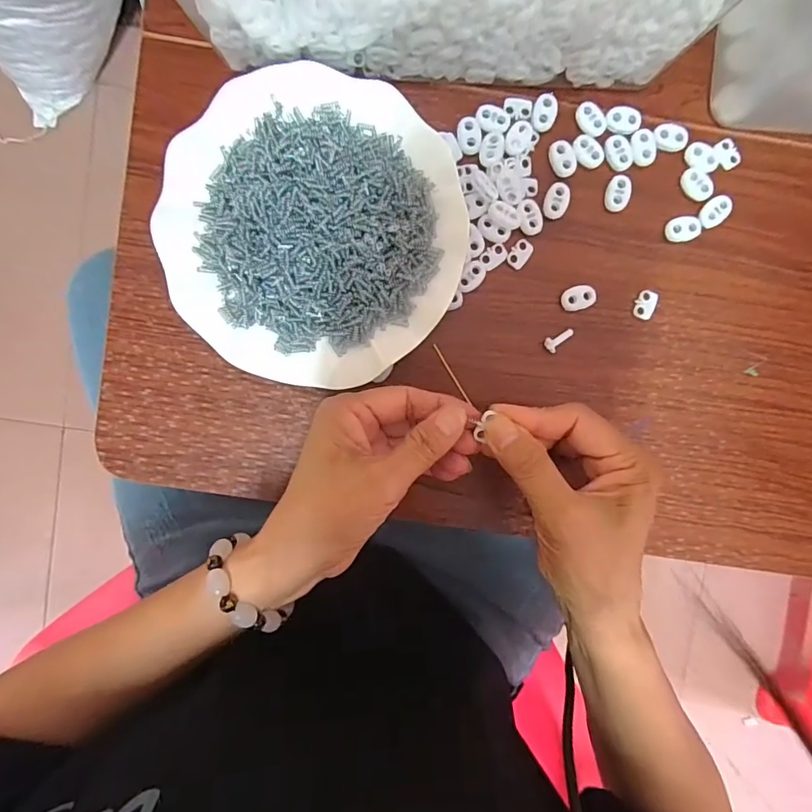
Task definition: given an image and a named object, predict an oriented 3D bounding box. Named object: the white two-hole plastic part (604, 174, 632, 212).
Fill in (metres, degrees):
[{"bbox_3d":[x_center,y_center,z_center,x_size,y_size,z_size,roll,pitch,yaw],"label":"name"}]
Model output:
[{"bbox_3d":[0.139,-0.140,0.306,0.015,0.006,0.023,3,95,-1],"label":"white two-hole plastic part"}]

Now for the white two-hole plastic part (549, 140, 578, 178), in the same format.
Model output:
[{"bbox_3d":[0.103,-0.161,0.303,0.015,0.004,0.023,-24,94,2],"label":"white two-hole plastic part"}]

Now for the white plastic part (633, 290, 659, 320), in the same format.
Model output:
[{"bbox_3d":[0.161,-0.068,0.314,0.013,0.004,0.019,15,94,-2],"label":"white plastic part"}]

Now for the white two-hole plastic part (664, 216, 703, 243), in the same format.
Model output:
[{"bbox_3d":[0.183,-0.117,0.309,0.021,0.006,0.016,-15,94,1],"label":"white two-hole plastic part"}]

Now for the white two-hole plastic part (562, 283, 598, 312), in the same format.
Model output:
[{"bbox_3d":[0.115,-0.072,0.311,0.022,0.004,0.016,-12,95,1],"label":"white two-hole plastic part"}]

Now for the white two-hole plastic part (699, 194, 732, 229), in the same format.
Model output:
[{"bbox_3d":[0.203,-0.127,0.307,0.022,0.005,0.015,-44,93,3],"label":"white two-hole plastic part"}]

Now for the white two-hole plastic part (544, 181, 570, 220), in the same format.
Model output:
[{"bbox_3d":[0.099,-0.135,0.306,0.015,0.004,0.023,11,94,-1],"label":"white two-hole plastic part"}]

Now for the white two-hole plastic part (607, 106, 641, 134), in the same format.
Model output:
[{"bbox_3d":[0.141,-0.185,0.301,0.022,0.004,0.016,10,94,-1],"label":"white two-hole plastic part"}]

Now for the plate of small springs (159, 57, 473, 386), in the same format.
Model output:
[{"bbox_3d":[-0.057,-0.108,0.294,0.180,0.028,0.183,0,95,0],"label":"plate of small springs"}]

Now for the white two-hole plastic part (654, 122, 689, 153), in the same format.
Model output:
[{"bbox_3d":[0.173,-0.175,0.304,0.021,0.004,0.017,3,95,-1],"label":"white two-hole plastic part"}]

